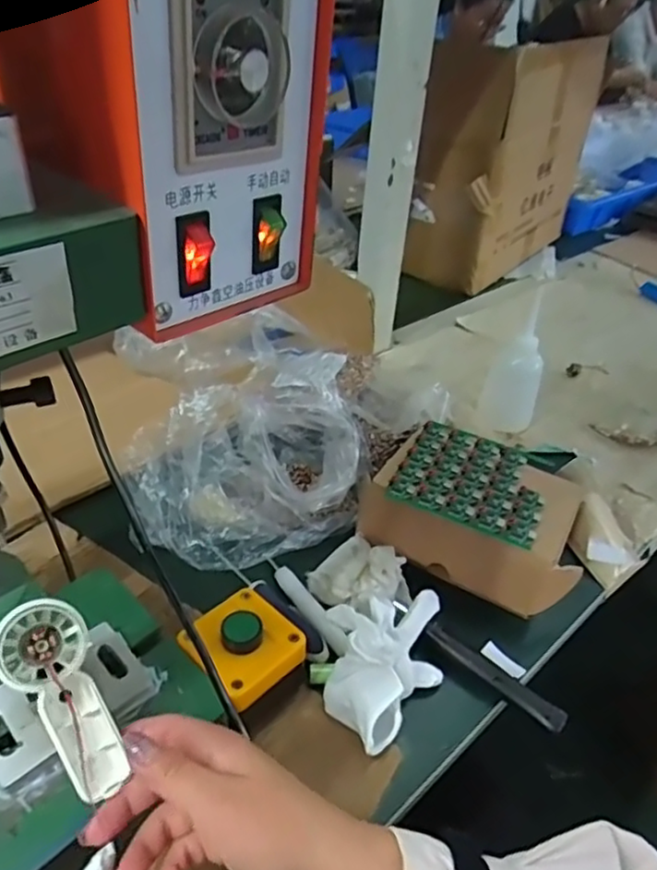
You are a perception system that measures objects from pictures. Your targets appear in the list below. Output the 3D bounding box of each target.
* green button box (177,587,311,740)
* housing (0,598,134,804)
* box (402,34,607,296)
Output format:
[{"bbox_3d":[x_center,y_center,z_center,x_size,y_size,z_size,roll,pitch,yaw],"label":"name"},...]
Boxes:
[{"bbox_3d":[-0.060,0.155,0.447,0.073,0.052,0.072,31,45,31],"label":"green button box"},{"bbox_3d":[-0.146,0.145,0.346,0.044,0.109,0.020,-26,5,-33],"label":"housing"},{"bbox_3d":[0.305,-0.480,1.071,0.179,0.315,0.397,24,42,24],"label":"box"}]

